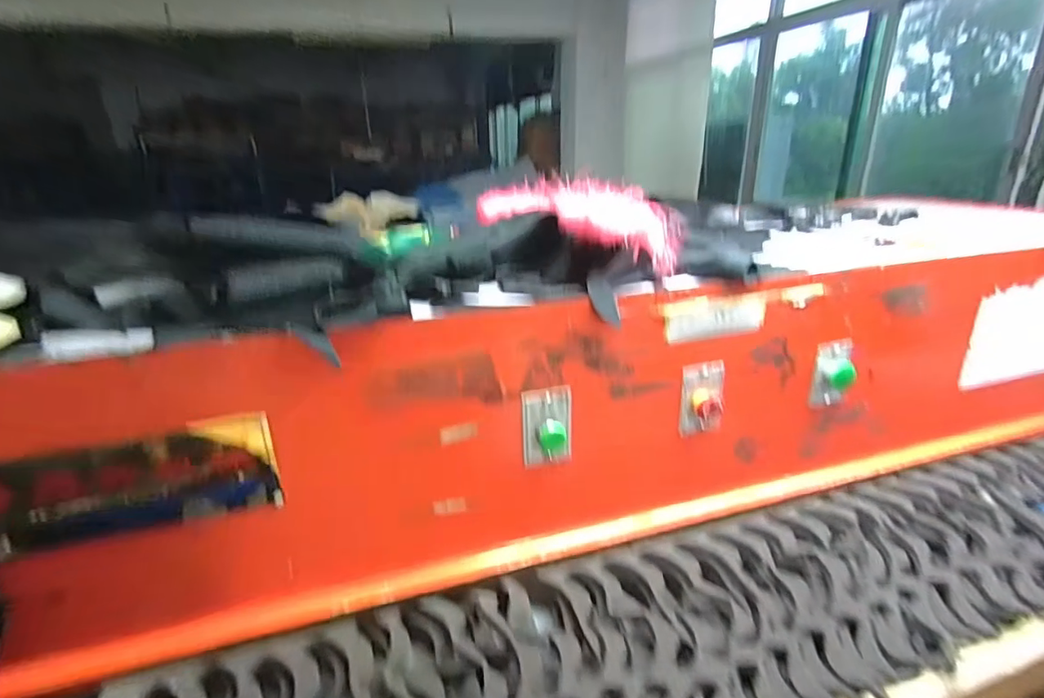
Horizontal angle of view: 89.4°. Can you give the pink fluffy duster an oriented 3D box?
[{"bbox_3d":[0.068,-0.163,0.695,0.142,0.103,0.310,-10,17,-22],"label":"pink fluffy duster"}]

